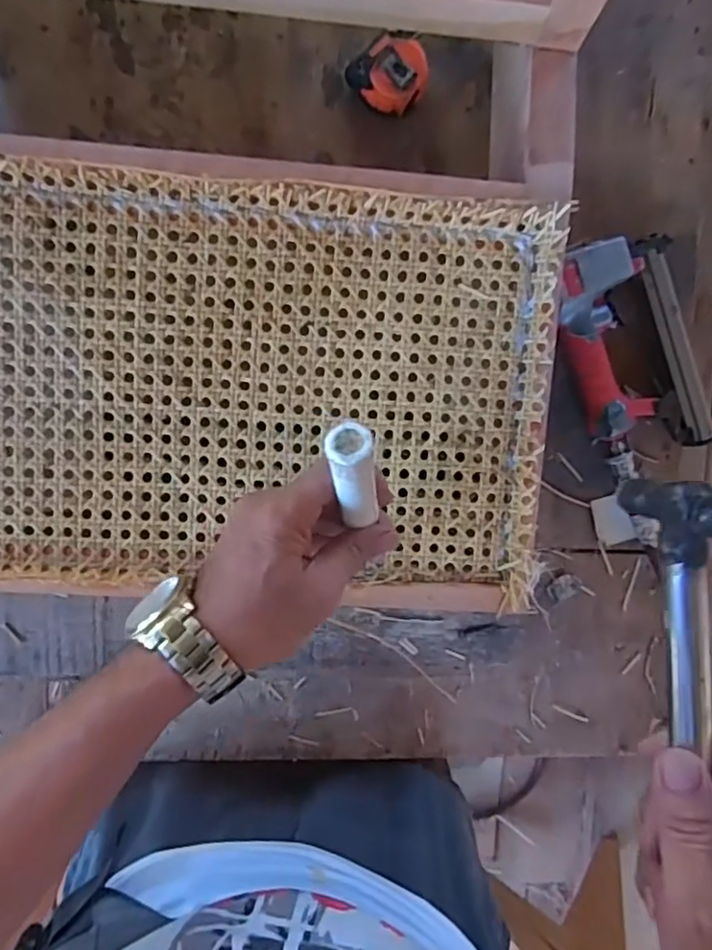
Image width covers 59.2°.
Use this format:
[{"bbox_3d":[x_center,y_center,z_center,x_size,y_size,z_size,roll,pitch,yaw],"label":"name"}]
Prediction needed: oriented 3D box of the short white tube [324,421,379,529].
[{"bbox_3d":[-0.001,0.003,0.330,0.022,0.089,0.021,-13,66,-3],"label":"short white tube"}]

